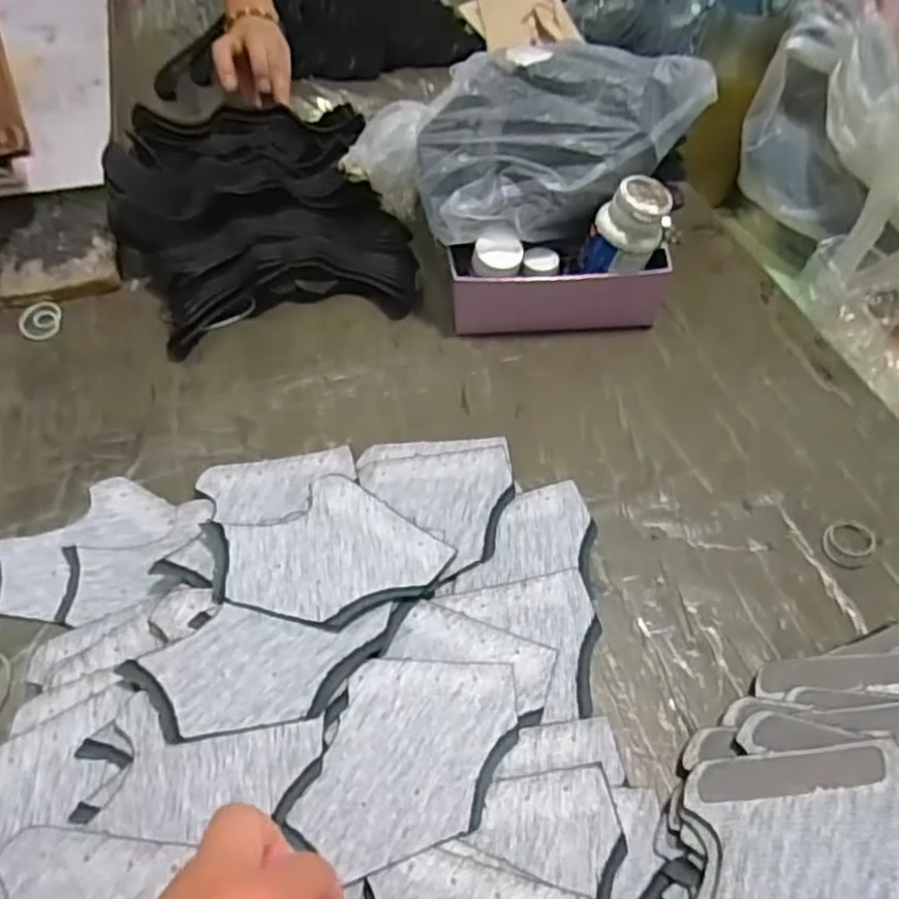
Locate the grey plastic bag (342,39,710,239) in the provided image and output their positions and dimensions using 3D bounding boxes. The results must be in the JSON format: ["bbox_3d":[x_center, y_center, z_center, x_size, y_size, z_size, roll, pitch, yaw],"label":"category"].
[{"bbox_3d":[0.058,-0.228,0.548,0.266,0.095,0.118,-1,53,-4],"label":"grey plastic bag"}]

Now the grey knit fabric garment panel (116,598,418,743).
[{"bbox_3d":[-0.098,0.120,0.410,0.147,0.012,0.067,-7,54,-8],"label":"grey knit fabric garment panel"}]

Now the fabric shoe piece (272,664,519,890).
[{"bbox_3d":[-0.021,0.157,0.386,0.085,0.005,0.123,25,56,15],"label":"fabric shoe piece"}]

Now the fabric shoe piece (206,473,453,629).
[{"bbox_3d":[-0.076,0.063,0.455,0.126,0.006,0.099,-23,52,-24],"label":"fabric shoe piece"}]

